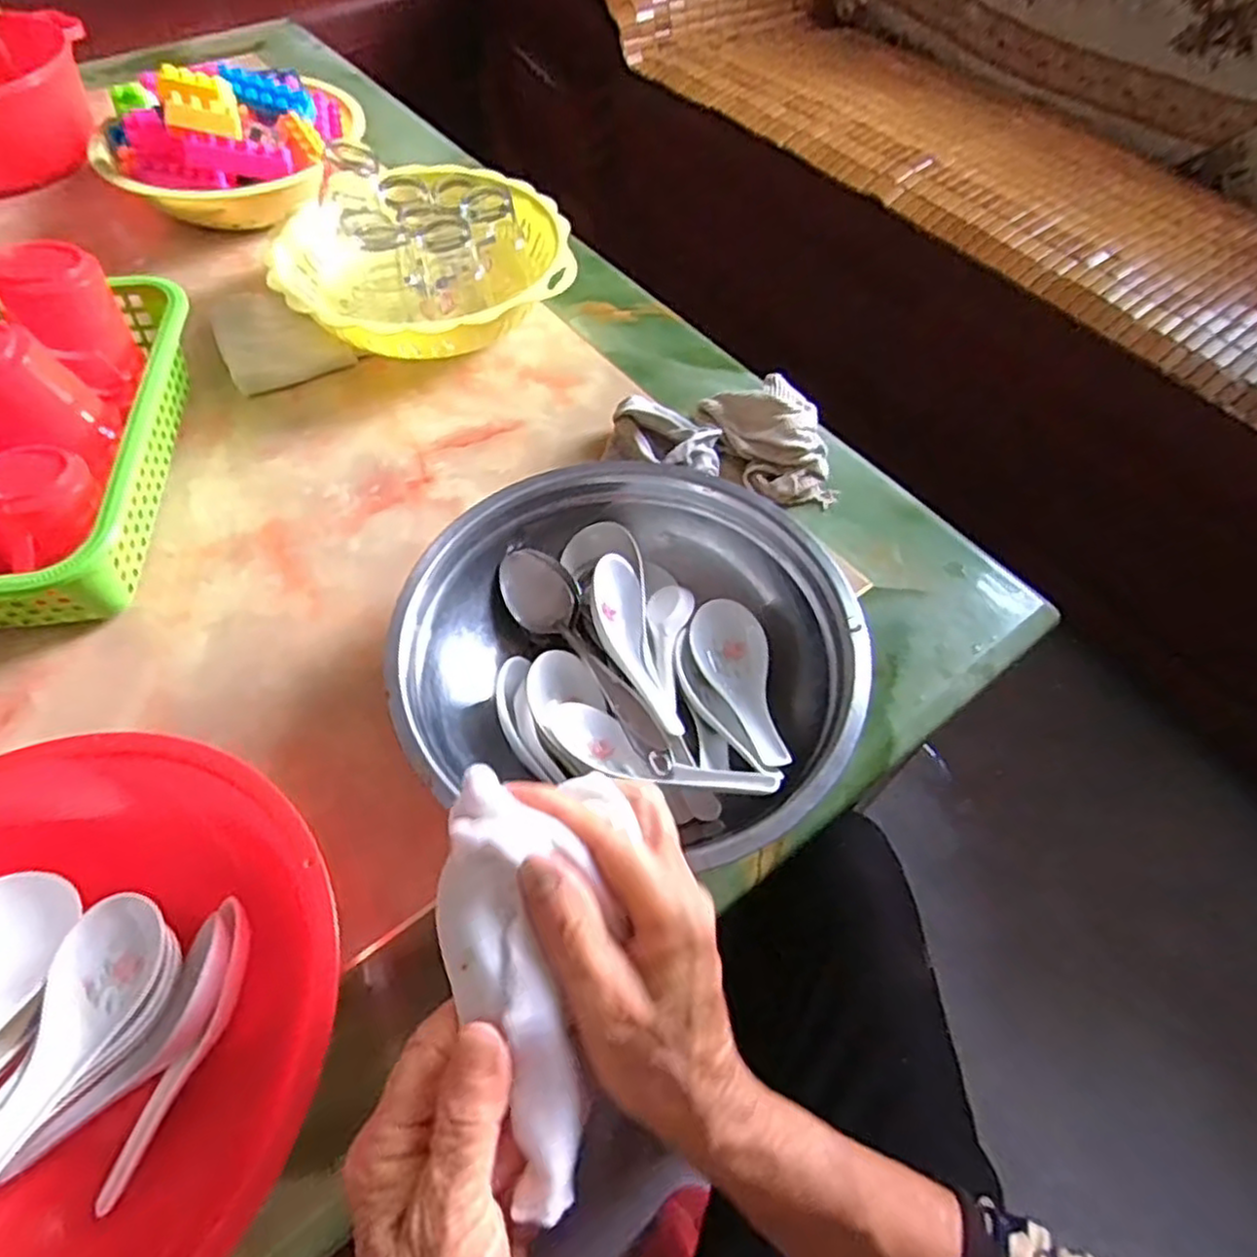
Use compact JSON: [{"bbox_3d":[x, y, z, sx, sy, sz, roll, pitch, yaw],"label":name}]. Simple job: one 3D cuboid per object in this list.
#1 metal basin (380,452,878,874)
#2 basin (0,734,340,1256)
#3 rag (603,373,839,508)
[{"bbox_3d":[0.004,0.006,0.443,0.251,0.071,0.230,1,58,-1],"label":"metal basin"},{"bbox_3d":[-0.249,0.174,0.320,0.245,0.069,0.233,1,58,-1],"label":"basin"},{"bbox_3d":[0.070,-0.139,0.556,0.153,0.041,0.105,-10,58,-8],"label":"rag"}]

